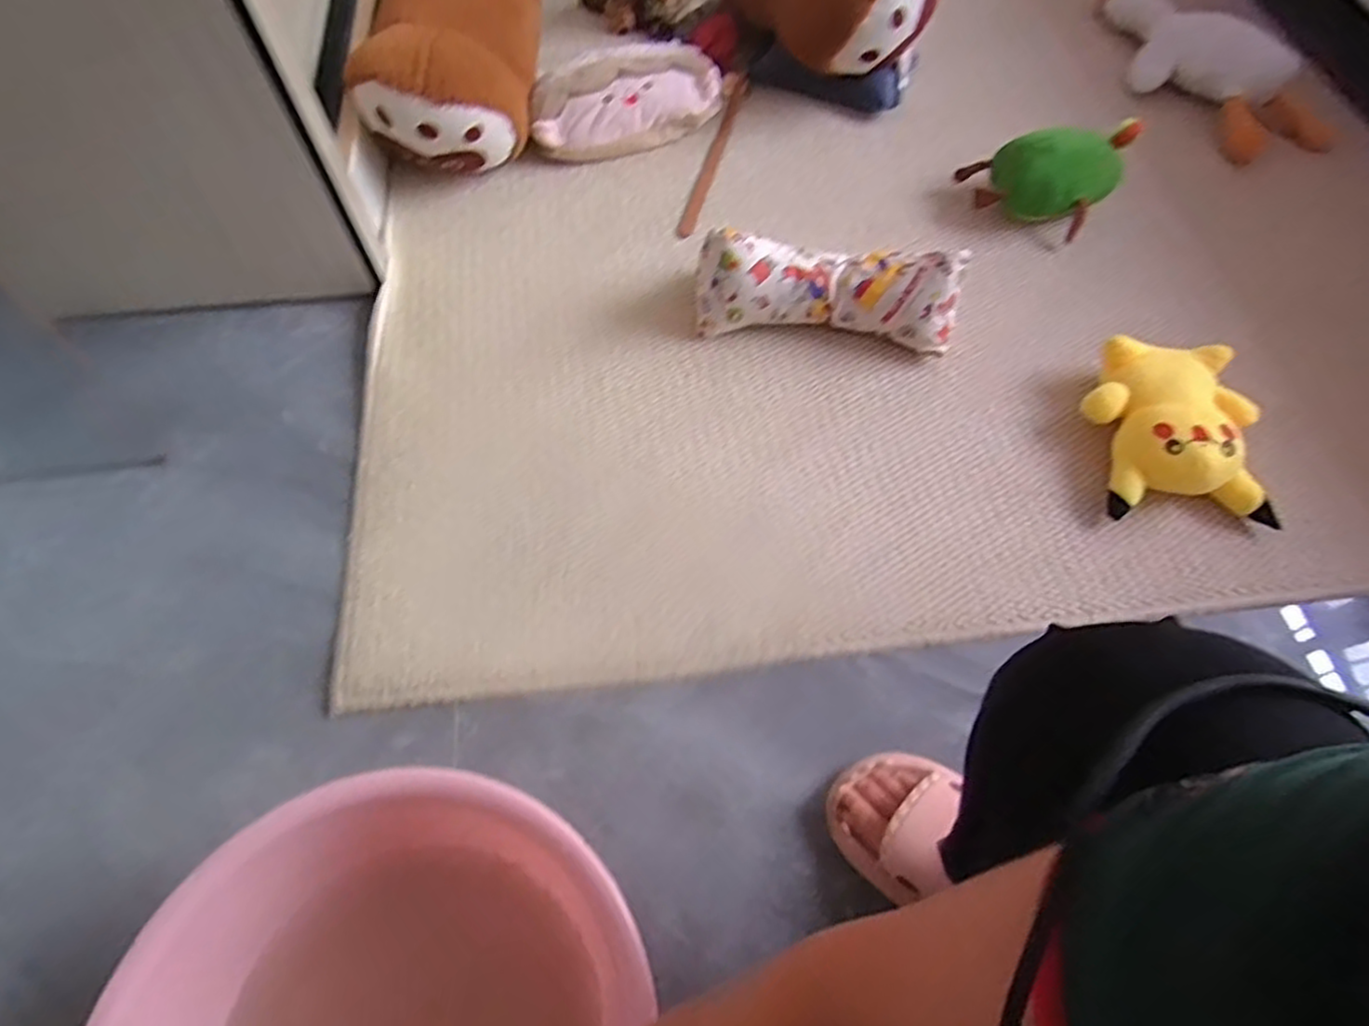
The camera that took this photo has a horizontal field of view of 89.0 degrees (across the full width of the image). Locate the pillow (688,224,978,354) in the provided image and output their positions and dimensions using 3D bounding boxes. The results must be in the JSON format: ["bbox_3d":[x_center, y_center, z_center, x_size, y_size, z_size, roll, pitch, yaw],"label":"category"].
[{"bbox_3d":[0.170,-0.266,0.826,0.304,0.092,0.081,3,62,1],"label":"pillow"}]

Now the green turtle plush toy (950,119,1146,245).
[{"bbox_3d":[0.493,-0.459,0.948,0.214,0.109,0.125,6,61,1],"label":"green turtle plush toy"}]

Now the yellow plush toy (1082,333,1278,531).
[{"bbox_3d":[0.543,-0.098,0.773,0.175,0.067,0.209,-1,61,-2],"label":"yellow plush toy"}]

